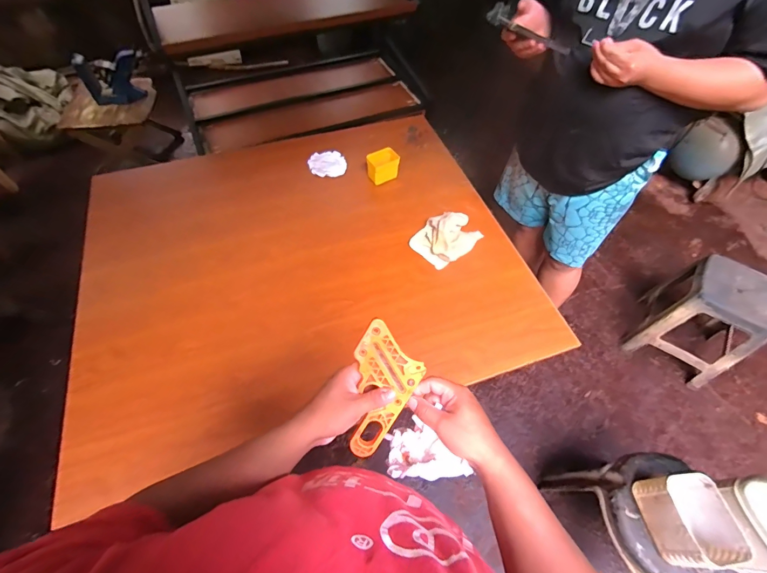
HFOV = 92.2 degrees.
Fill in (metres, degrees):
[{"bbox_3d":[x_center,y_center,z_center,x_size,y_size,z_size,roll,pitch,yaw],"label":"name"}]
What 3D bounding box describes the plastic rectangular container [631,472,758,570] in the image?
[{"bbox_3d":[0.692,0.531,0.845,0.121,0.128,0.179,-6,56,-5],"label":"plastic rectangular container"}]

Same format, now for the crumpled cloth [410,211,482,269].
[{"bbox_3d":[0.215,-0.177,1.248,0.218,0.068,0.173,-37,65,-22],"label":"crumpled cloth"}]

